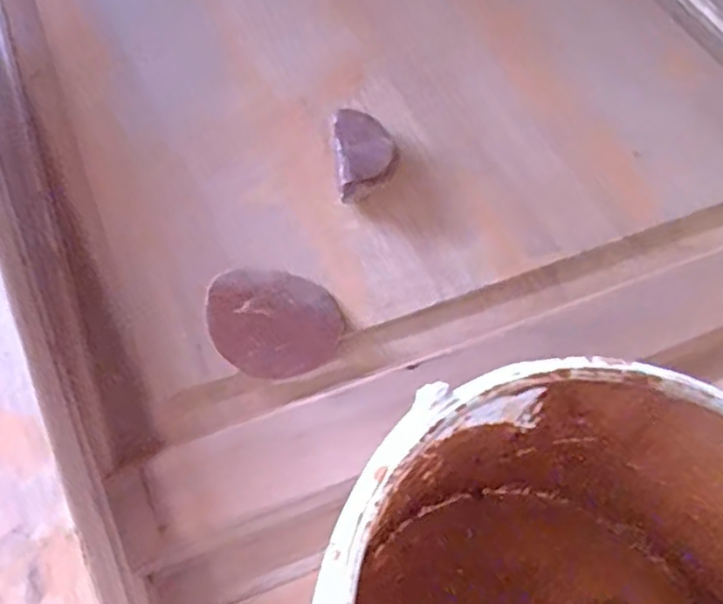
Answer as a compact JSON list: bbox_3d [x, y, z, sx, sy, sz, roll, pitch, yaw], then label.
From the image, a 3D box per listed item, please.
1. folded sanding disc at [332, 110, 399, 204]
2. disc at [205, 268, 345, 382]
[{"bbox_3d":[0.004,-0.111,0.528,0.047,0.019,0.084,-4,60,-4],"label":"folded sanding disc"},{"bbox_3d":[-0.056,0.014,0.451,0.084,0.011,0.071,4,76,-12],"label":"disc"}]

